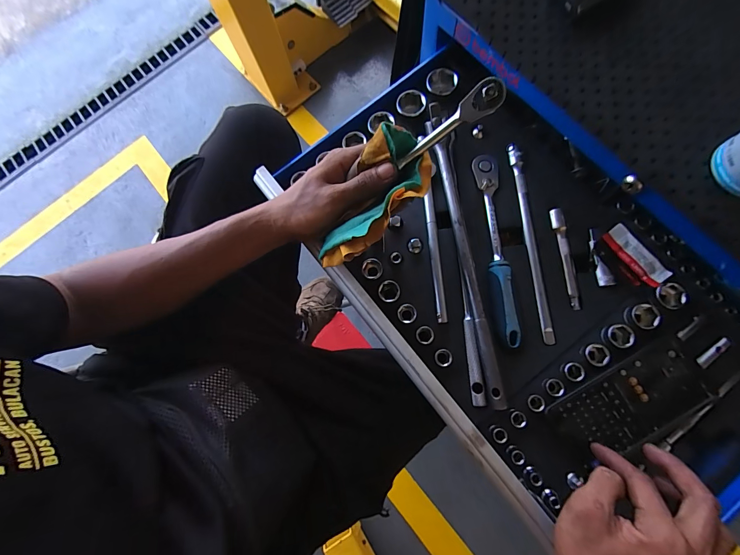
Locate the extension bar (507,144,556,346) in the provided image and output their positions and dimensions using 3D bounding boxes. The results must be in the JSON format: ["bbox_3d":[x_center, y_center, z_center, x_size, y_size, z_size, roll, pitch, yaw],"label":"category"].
[{"bbox_3d":[0.198,-0.048,0.407,0.016,0.014,0.250,-5,75,1],"label":"extension bar"}]

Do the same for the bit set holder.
[{"bbox_3d":[0.272,0.135,0.350,0.156,0.017,0.076,-26,76,-5],"label":"bit set holder"}]

